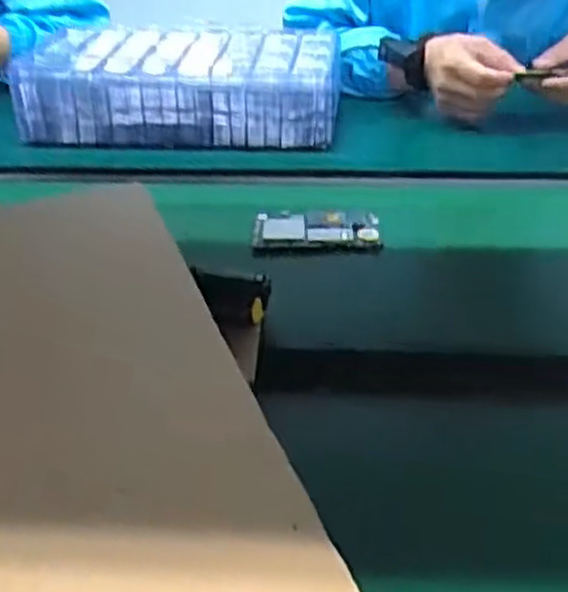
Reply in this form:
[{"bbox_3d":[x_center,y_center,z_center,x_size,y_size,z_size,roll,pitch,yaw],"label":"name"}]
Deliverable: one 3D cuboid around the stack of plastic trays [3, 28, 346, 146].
[{"bbox_3d":[-0.128,-0.270,0.992,0.386,0.103,0.198,0,35,3],"label":"stack of plastic trays"}]

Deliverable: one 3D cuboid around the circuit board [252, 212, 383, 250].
[{"bbox_3d":[0.032,-0.065,0.751,0.121,0.009,0.066,-4,35,-2],"label":"circuit board"}]

